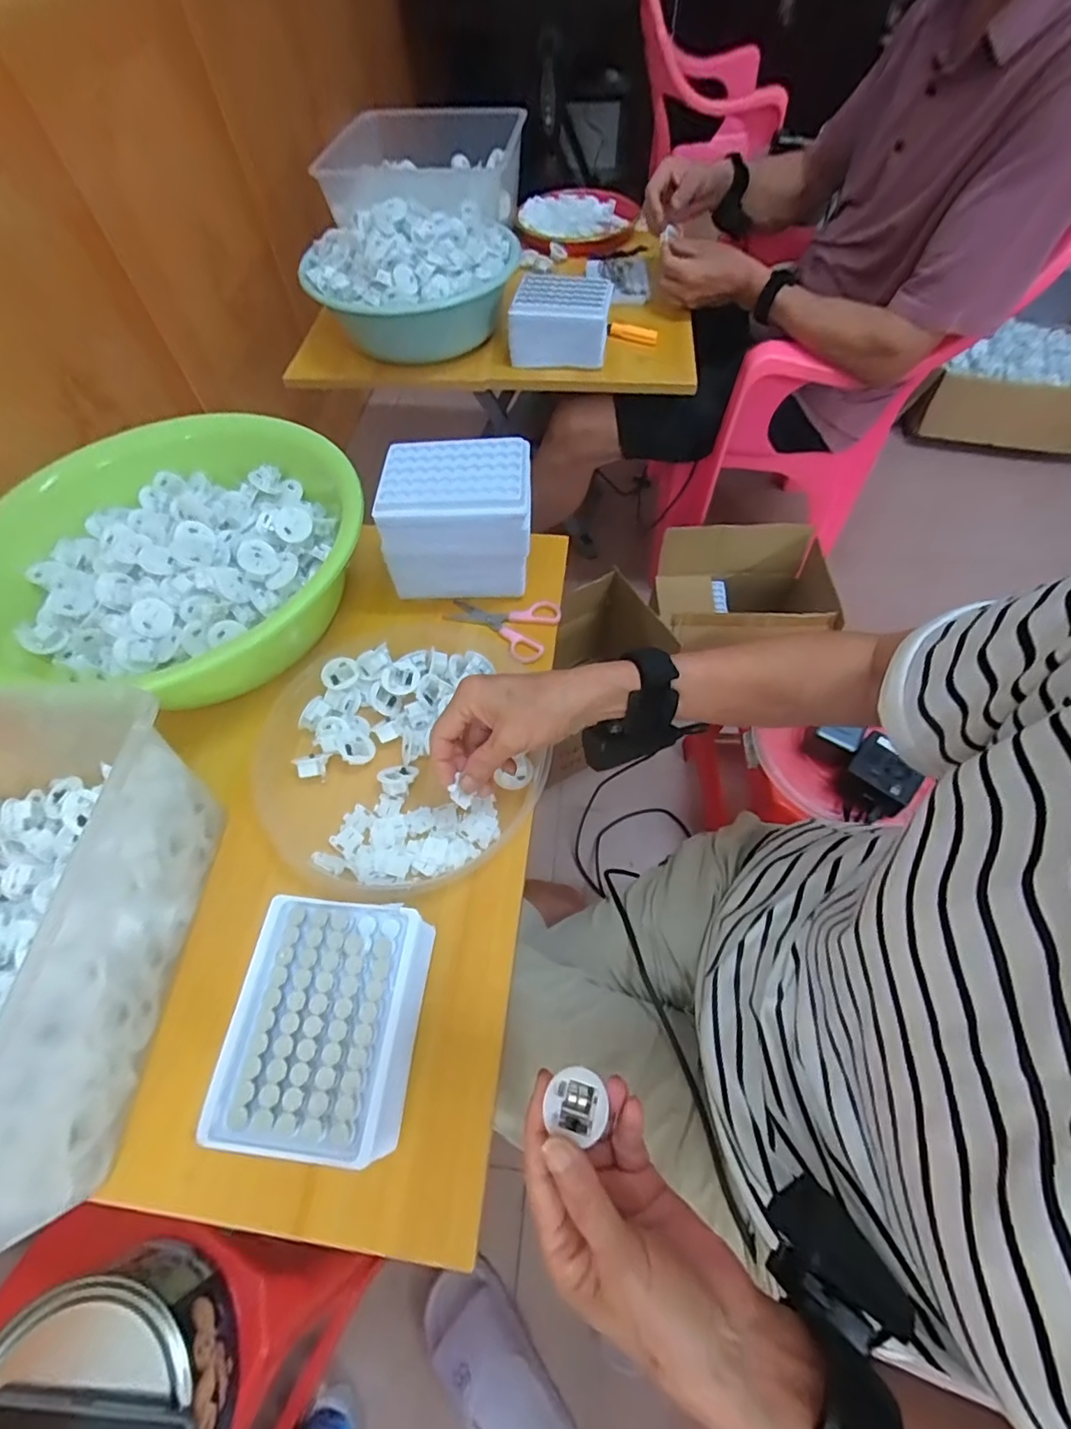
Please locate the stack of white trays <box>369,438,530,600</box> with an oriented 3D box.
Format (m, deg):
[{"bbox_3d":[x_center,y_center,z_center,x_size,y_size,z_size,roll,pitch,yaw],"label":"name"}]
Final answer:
[{"bbox_3d":[-0.070,-0.177,0.517,0.130,0.128,0.087,-1,60,1],"label":"stack of white trays"}]

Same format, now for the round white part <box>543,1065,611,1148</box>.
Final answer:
[{"bbox_3d":[0.022,0.192,0.268,0.027,0.008,0.029,13,61,9],"label":"round white part"}]

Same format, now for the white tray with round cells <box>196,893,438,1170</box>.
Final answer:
[{"bbox_3d":[-0.125,0.190,0.340,0.108,0.058,0.131,4,60,4],"label":"white tray with round cells"}]

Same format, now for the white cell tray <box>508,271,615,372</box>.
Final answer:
[{"bbox_3d":[0.034,-0.531,0.736,0.130,0.084,0.079,8,61,6],"label":"white cell tray"}]

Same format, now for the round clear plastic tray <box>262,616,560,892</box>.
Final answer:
[{"bbox_3d":[-0.111,0.023,0.461,0.234,0.038,0.245,-22,62,-11],"label":"round clear plastic tray"}]

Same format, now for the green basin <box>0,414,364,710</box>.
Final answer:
[{"bbox_3d":[-0.338,-0.147,0.505,0.331,0.092,0.300,12,61,8],"label":"green basin"}]

